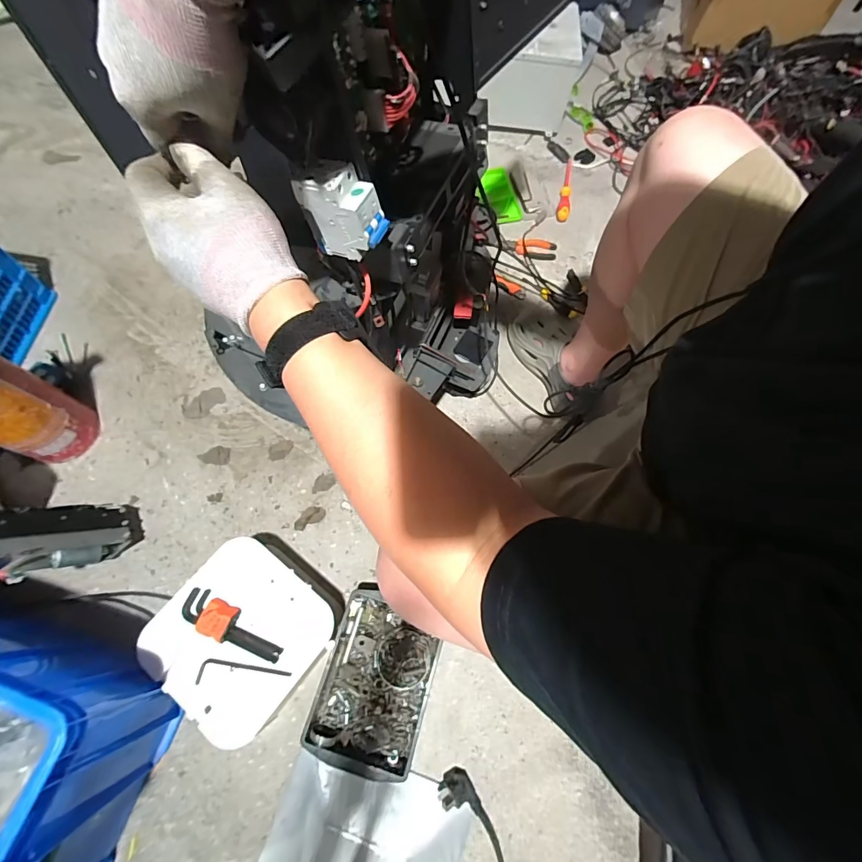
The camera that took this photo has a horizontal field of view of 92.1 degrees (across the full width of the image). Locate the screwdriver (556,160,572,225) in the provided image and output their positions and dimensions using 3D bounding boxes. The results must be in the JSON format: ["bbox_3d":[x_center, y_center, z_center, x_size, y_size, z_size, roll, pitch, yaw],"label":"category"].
[{"bbox_3d":[0.379,-0.678,1.160,0.033,0.024,0.249,13,69,2],"label":"screwdriver"}]

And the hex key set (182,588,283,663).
[{"bbox_3d":[-0.312,0.303,0.643,0.174,0.025,0.048,27,70,8],"label":"hex key set"}]

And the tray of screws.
[{"bbox_3d":[-0.091,0.422,0.713,0.177,0.064,0.252,16,69,4],"label":"tray of screws"}]

